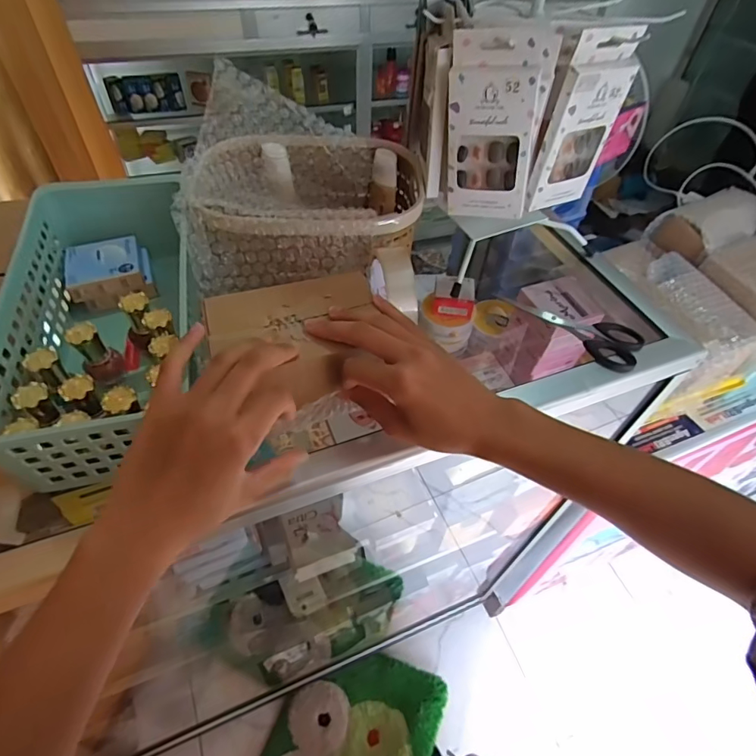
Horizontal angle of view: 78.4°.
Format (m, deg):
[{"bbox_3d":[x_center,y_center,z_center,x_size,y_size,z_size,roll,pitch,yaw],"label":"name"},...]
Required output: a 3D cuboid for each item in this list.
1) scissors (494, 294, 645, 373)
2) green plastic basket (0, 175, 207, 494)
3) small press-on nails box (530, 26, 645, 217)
[{"bbox_3d":[0.202,-0.061,0.476,0.063,0.012,0.145,-33,59,-27],"label":"scissors"},{"bbox_3d":[-0.224,-0.062,0.397,0.132,0.078,0.294,-9,51,-11],"label":"green plastic basket"},{"bbox_3d":[0.176,-0.217,0.402,0.068,0.136,0.020,-24,56,-22],"label":"small press-on nails box"}]

